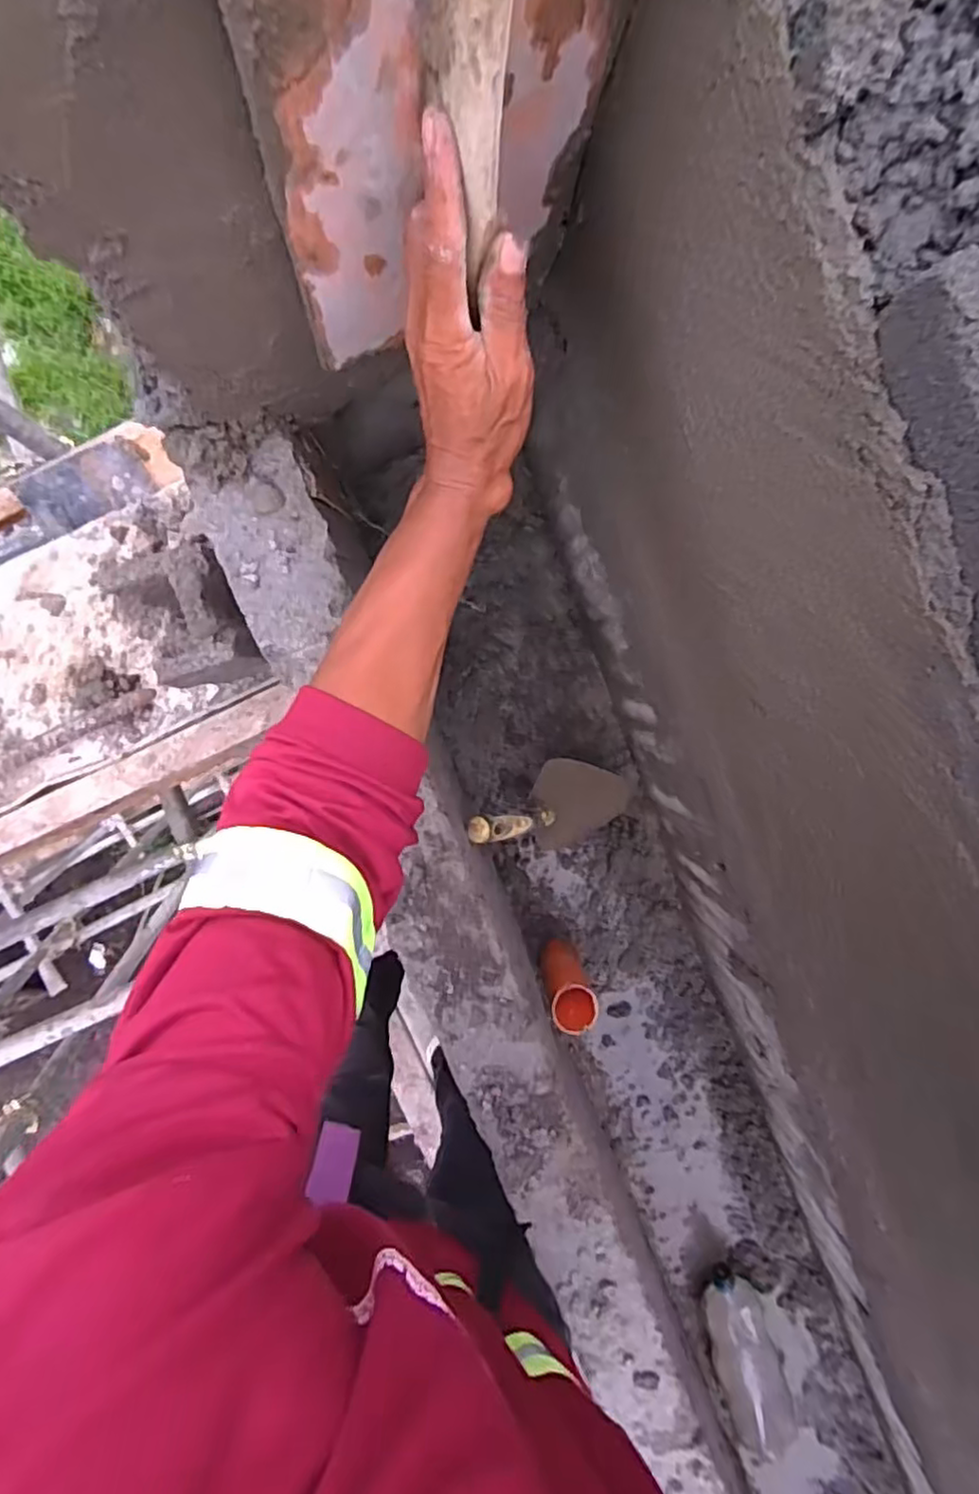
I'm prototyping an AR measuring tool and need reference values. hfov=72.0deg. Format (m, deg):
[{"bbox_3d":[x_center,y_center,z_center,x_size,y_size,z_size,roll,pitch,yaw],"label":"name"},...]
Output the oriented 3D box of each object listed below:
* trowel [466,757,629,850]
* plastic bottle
[{"bbox_3d":[0.071,0.079,0.777,0.075,0.291,0.106,10,99,30],"label":"trowel"},{"bbox_3d":[0.391,0.917,1.006,0.104,0.063,0.331,-16,98,0],"label":"plastic bottle"}]

